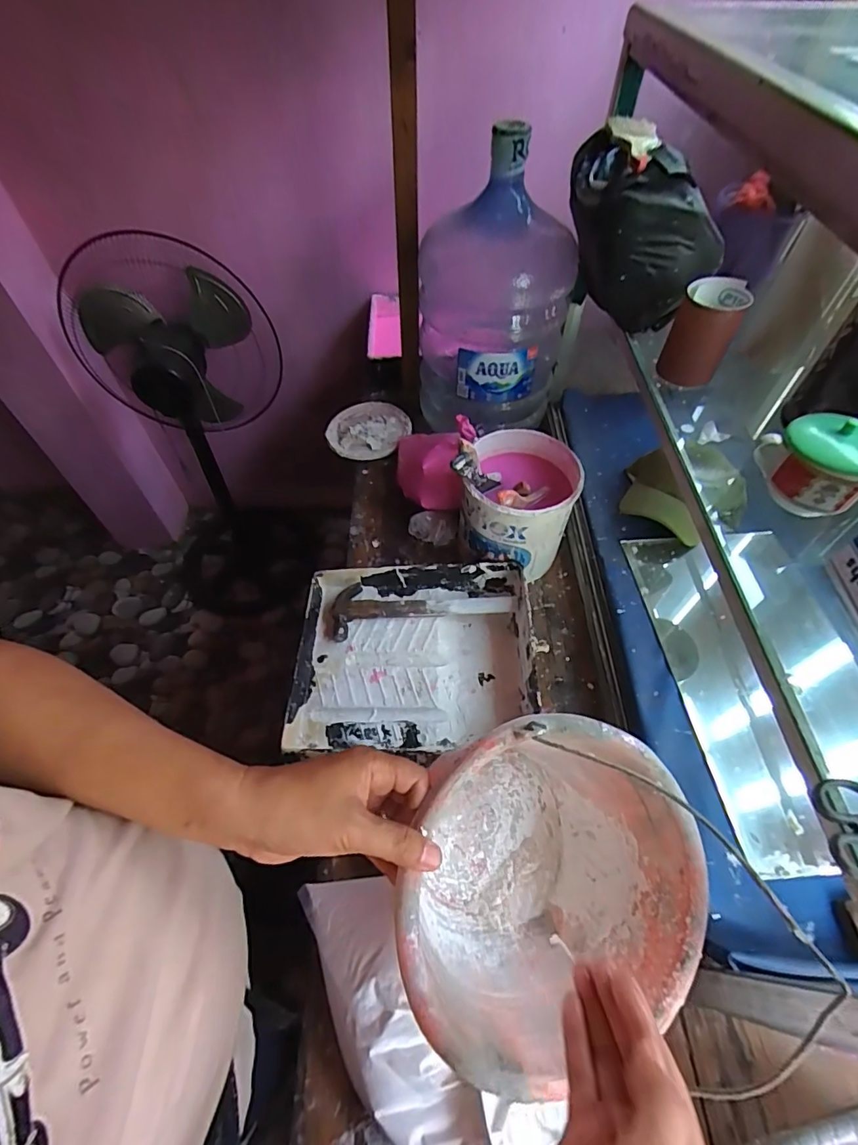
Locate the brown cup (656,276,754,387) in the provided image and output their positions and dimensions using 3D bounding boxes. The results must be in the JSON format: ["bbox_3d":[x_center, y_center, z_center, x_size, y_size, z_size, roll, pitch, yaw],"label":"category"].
[{"bbox_3d":[0.336,-0.295,0.604,0.074,0.101,0.062,24,58,18],"label":"brown cup"}]

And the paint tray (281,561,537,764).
[{"bbox_3d":[-0.023,0.119,0.723,0.336,0.063,0.288,0,54,2],"label":"paint tray"}]

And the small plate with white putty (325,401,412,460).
[{"bbox_3d":[-0.126,-0.318,1.063,0.169,0.033,0.185,-1,54,1],"label":"small plate with white putty"}]

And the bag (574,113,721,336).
[{"bbox_3d":[0.285,-0.468,0.663,0.201,0.176,0.167,11,55,10],"label":"bag"}]

